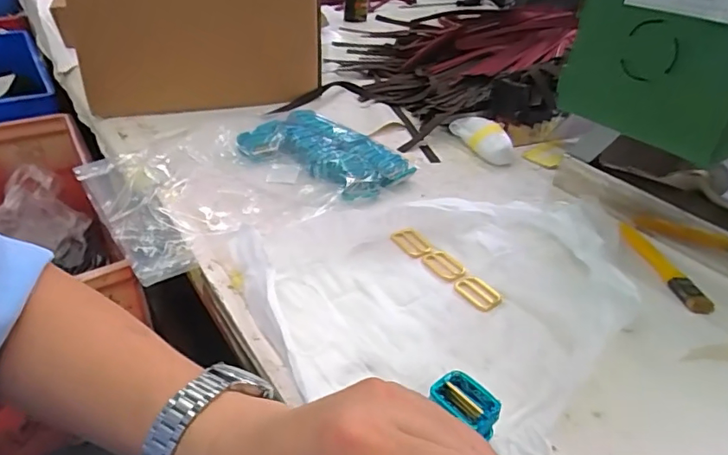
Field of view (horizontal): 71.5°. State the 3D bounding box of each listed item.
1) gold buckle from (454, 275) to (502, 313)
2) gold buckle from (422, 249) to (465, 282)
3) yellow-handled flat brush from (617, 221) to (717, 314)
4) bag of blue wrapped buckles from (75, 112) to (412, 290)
[{"bbox_3d":[0.115,0.065,0.505,0.033,0.005,0.047,-22,43,-31],"label":"gold buckle"},{"bbox_3d":[0.085,0.040,0.538,0.030,0.004,0.048,-23,44,-32],"label":"gold buckle"},{"bbox_3d":[0.329,0.038,0.564,0.029,0.015,0.159,0,36,-5],"label":"yellow-handled flat brush"},{"bbox_3d":[-0.145,-0.072,0.646,0.348,0.036,0.256,-25,44,-33],"label":"bag of blue wrapped buckles"}]

